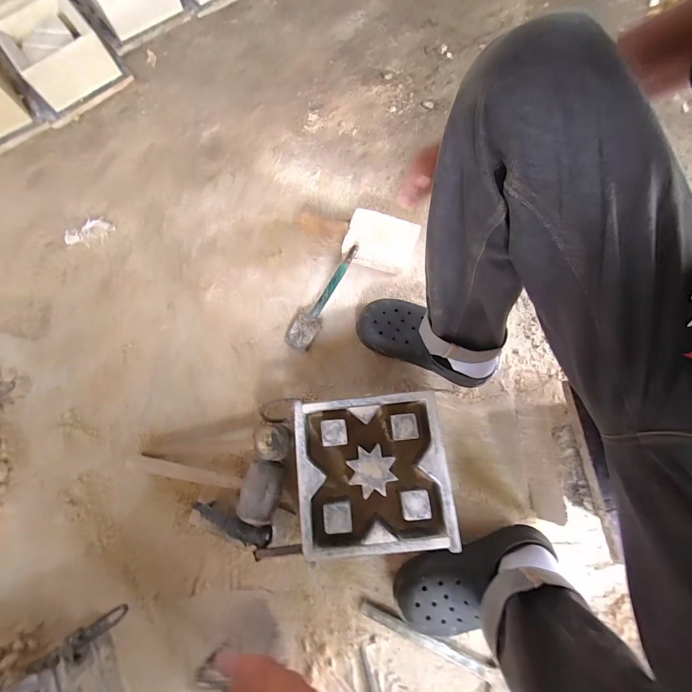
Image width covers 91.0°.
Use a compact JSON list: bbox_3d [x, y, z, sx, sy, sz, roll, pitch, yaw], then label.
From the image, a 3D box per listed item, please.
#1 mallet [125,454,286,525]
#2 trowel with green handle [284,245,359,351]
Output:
[{"bbox_3d":[-0.263,0.244,0.612,0.307,0.073,0.101,6,76,3],"label":"mallet"},{"bbox_3d":[-0.048,-0.100,0.705,0.061,0.028,0.238,33,95,9],"label":"trowel with green handle"}]

